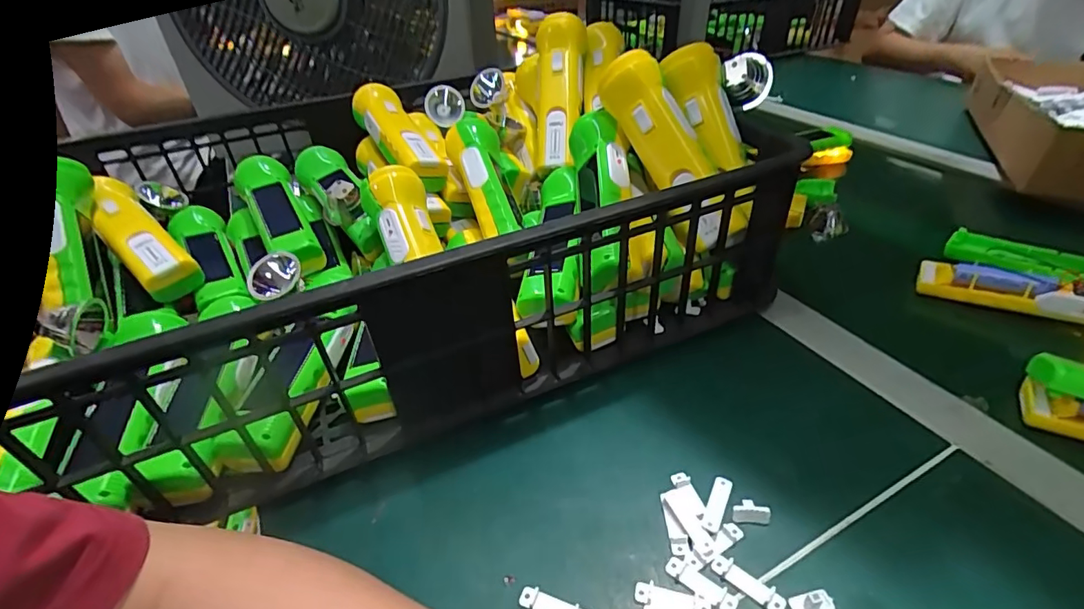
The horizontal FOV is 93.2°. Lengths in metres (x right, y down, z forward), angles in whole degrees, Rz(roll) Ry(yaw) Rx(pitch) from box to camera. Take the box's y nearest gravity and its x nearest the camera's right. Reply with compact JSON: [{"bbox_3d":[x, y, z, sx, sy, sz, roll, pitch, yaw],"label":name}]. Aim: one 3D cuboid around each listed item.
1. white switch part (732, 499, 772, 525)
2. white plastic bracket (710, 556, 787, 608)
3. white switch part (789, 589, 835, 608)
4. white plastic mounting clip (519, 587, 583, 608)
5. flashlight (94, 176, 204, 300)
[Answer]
[{"bbox_3d":[0.119,0.118,0.293,0.020,0.006,0.012,-1,37,5],"label":"white switch part"},{"bbox_3d":[0.107,0.143,0.264,0.038,0.004,0.011,29,48,36],"label":"white plastic bracket"},{"bbox_3d":[0.134,0.147,0.252,0.020,0.008,0.010,-10,37,-7],"label":"white switch part"},{"bbox_3d":[0.006,0.155,0.261,0.037,0.004,0.010,12,40,21],"label":"white plastic mounting clip"},{"bbox_3d":[-0.359,-0.063,0.453,0.158,0.035,0.044,39,53,24],"label":"flashlight"}]

